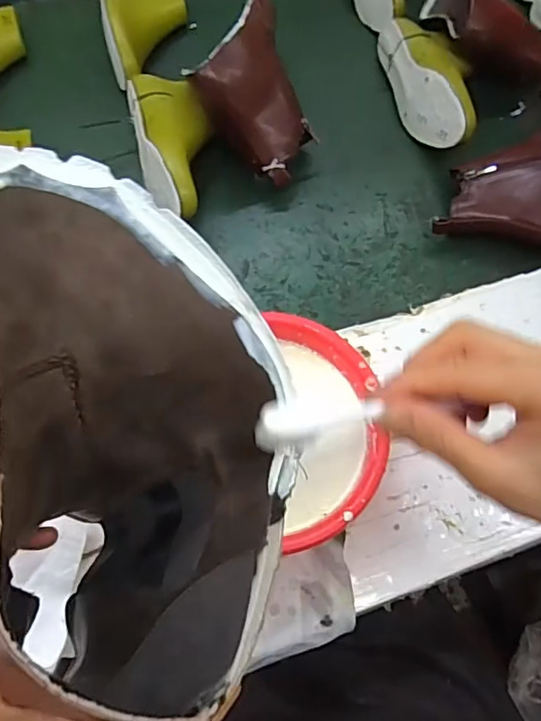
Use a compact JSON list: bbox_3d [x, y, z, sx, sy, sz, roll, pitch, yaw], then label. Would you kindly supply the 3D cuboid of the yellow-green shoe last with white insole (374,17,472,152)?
[{"bbox_3d":[0.214,-0.365,0.702,0.087,0.072,0.236,-11,64,-5],"label":"yellow-green shoe last with white insole"}]

